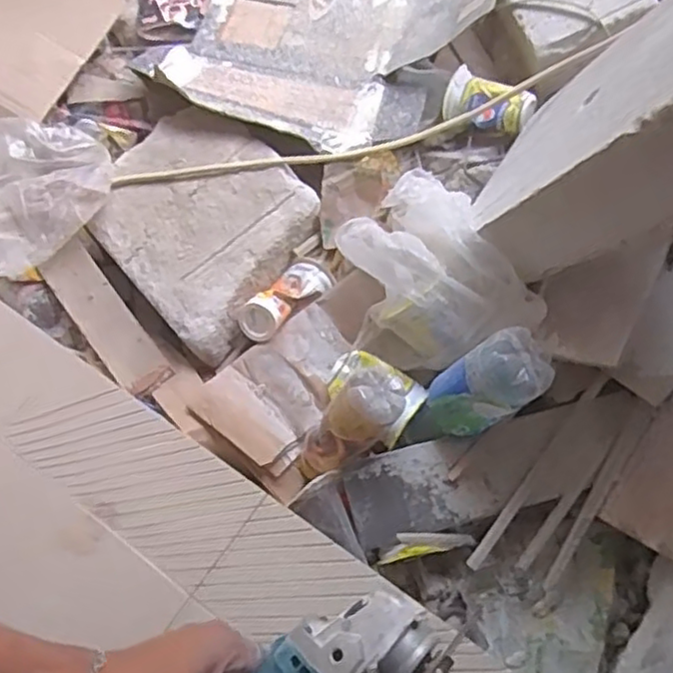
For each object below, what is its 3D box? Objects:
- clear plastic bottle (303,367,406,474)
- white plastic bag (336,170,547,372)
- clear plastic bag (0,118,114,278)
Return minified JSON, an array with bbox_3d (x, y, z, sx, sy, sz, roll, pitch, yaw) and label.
[{"bbox_3d":[0.007,0.083,0.600,0.045,0.132,0.052,-7,55,-46],"label":"clear plastic bottle"},{"bbox_3d":[0.076,-0.061,0.631,0.136,0.109,0.199,-28,65,-10],"label":"white plastic bag"},{"bbox_3d":[-0.356,-0.150,0.726,0.221,0.031,0.189,-16,64,-5],"label":"clear plastic bag"}]

